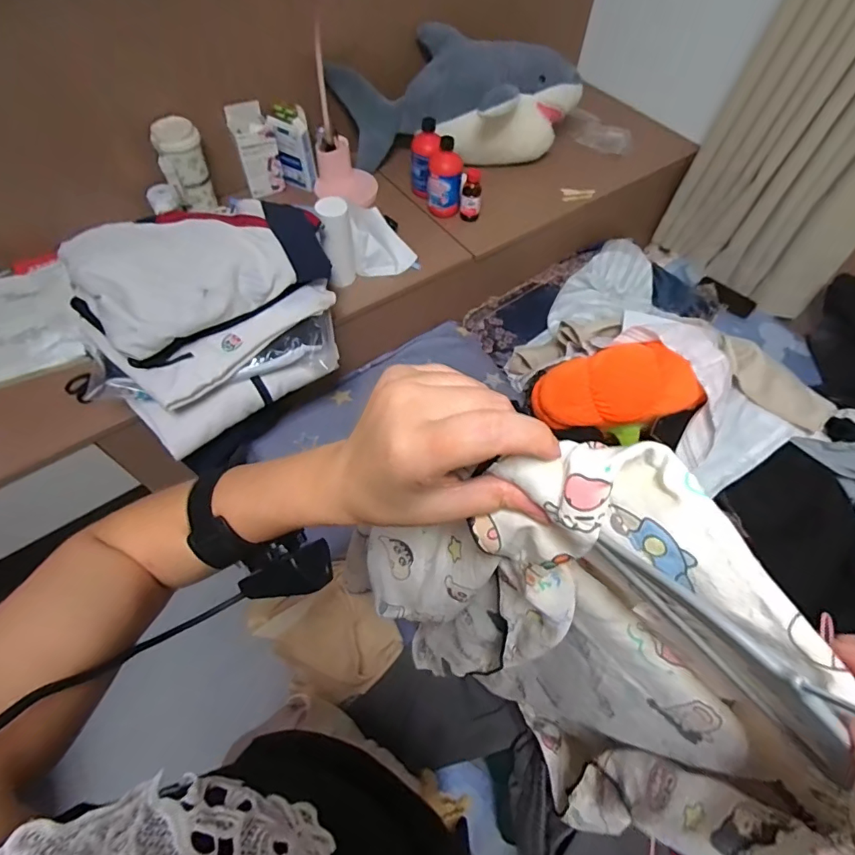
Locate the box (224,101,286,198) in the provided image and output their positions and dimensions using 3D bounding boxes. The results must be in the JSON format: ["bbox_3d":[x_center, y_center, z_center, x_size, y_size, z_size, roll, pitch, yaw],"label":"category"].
[{"bbox_3d":[-0.374,-0.607,1.040,0.080,0.158,0.069,-21,62,-14],"label":"box"}]

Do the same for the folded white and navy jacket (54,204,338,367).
[{"bbox_3d":[-0.355,-0.268,0.749,0.361,0.082,0.232,-35,66,-21],"label":"folded white and navy jacket"}]

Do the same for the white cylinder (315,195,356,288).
[{"bbox_3d":[-0.167,-0.339,0.888,0.052,0.157,0.061,-4,59,-4],"label":"white cylinder"}]

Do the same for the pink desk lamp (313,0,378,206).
[{"bbox_3d":[-0.177,-0.652,0.914,0.129,0.475,0.165,-8,59,-7],"label":"pink desk lamp"}]

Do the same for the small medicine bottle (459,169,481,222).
[{"bbox_3d":[0.096,-0.506,1.045,0.044,0.100,0.045,5,59,1],"label":"small medicine bottle"}]

